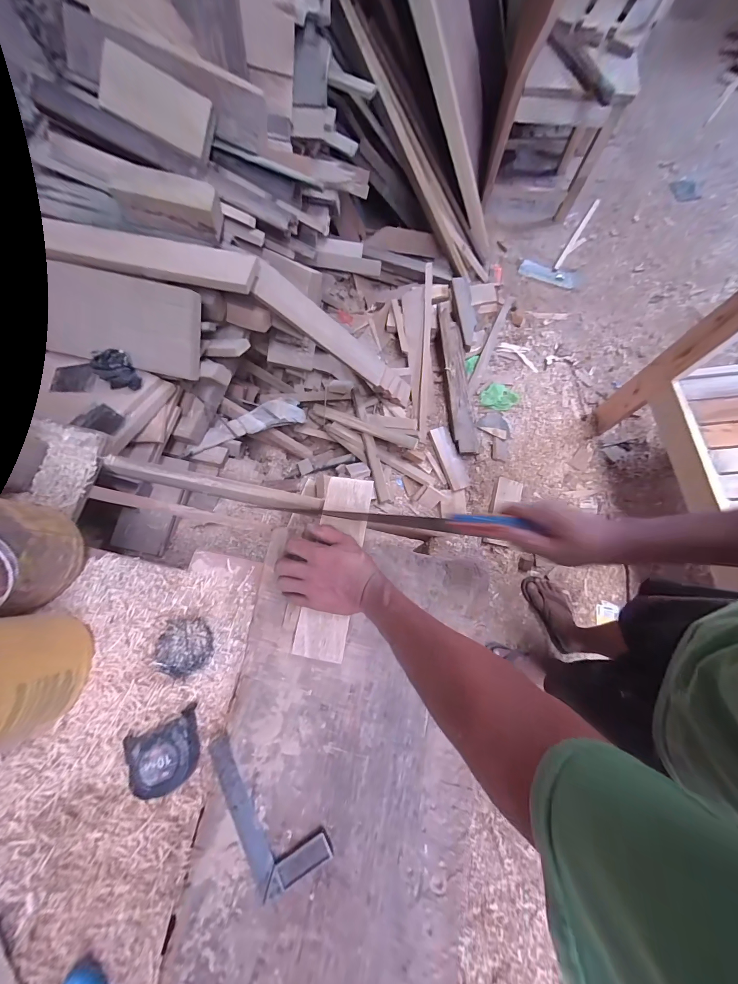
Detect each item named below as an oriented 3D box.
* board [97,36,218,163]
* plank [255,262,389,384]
[{"bbox_3d":[-0.458,-0.848,0.693,0.203,0.102,0.021,8,41,-29],"label":"board"},{"bbox_3d":[-0.112,-0.482,0.970,0.024,0.501,0.106,8,84,40],"label":"plank"}]

